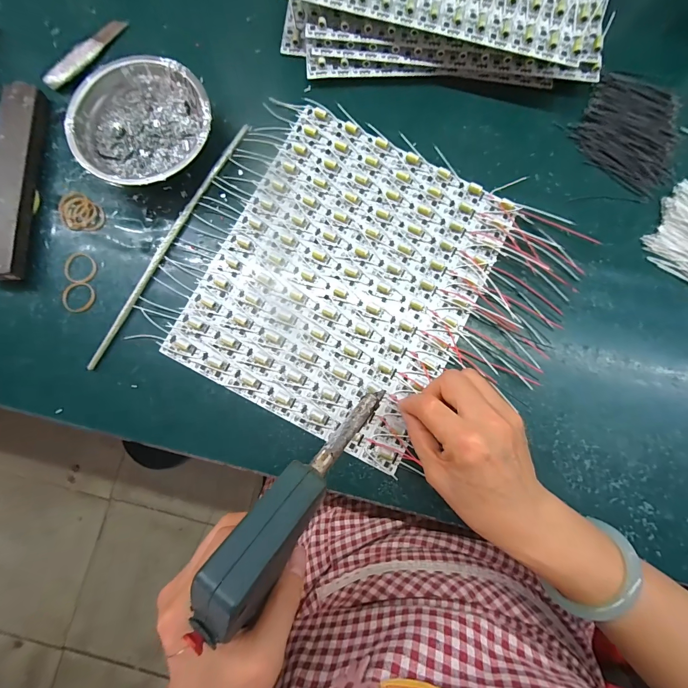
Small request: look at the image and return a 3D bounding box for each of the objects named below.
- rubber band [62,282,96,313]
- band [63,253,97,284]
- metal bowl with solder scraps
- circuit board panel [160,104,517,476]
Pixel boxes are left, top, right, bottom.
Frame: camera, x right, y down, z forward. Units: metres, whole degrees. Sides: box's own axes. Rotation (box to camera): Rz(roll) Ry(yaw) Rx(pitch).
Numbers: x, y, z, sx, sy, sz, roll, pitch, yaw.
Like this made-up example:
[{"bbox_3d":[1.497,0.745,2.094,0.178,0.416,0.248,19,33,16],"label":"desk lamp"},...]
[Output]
[{"bbox_3d":[-0.252,-0.044,0.321,0.028,0.004,0.029,1,82,-10],"label":"rubber band"},{"bbox_3d":[-0.255,-0.073,0.326,0.030,0.004,0.029,0,82,-1],"label":"band"},{"bbox_3d":[-0.189,-0.206,0.326,0.122,0.039,0.128,0,82,-1],"label":"metal bowl with solder scraps"},{"bbox_3d":[0.003,-0.065,0.323,0.237,0.008,0.284,27,82,3],"label":"circuit board panel"}]

